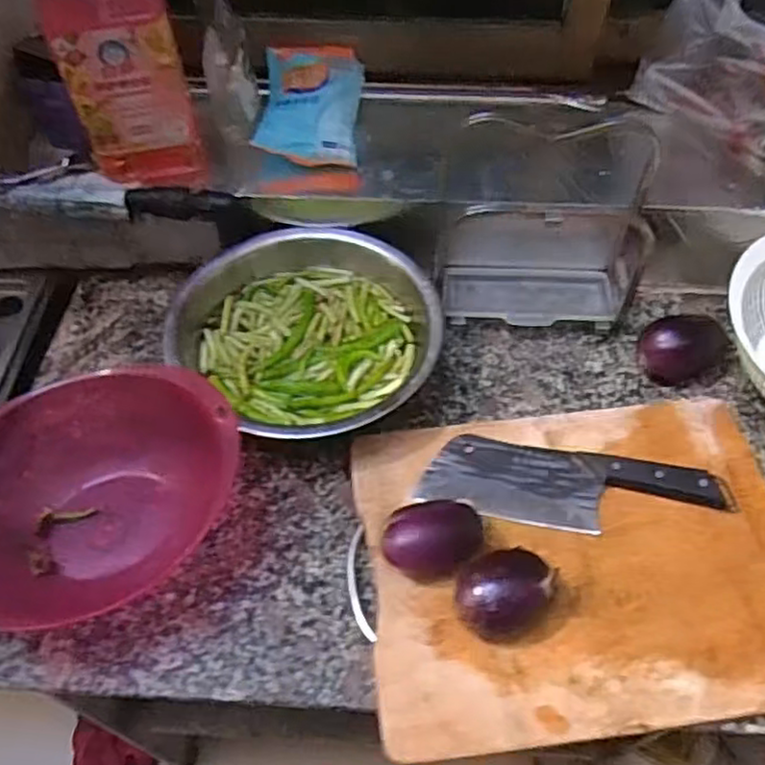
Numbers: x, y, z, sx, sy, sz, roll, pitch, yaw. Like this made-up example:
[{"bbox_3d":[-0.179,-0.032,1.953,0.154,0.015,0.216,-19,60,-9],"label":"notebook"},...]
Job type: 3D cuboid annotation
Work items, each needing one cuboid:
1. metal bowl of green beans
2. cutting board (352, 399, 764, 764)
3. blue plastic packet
[{"bbox_3d":[-0.079,-0.051,0.735,0.285,0.068,0.265,31,59,21],"label":"metal bowl of green beans"},{"bbox_3d":[0.186,0.151,0.616,0.393,0.030,0.293,-5,53,-4],"label":"cutting board"},{"bbox_3d":[-0.083,-0.320,0.785,0.113,0.029,0.146,4,77,7],"label":"blue plastic packet"}]

